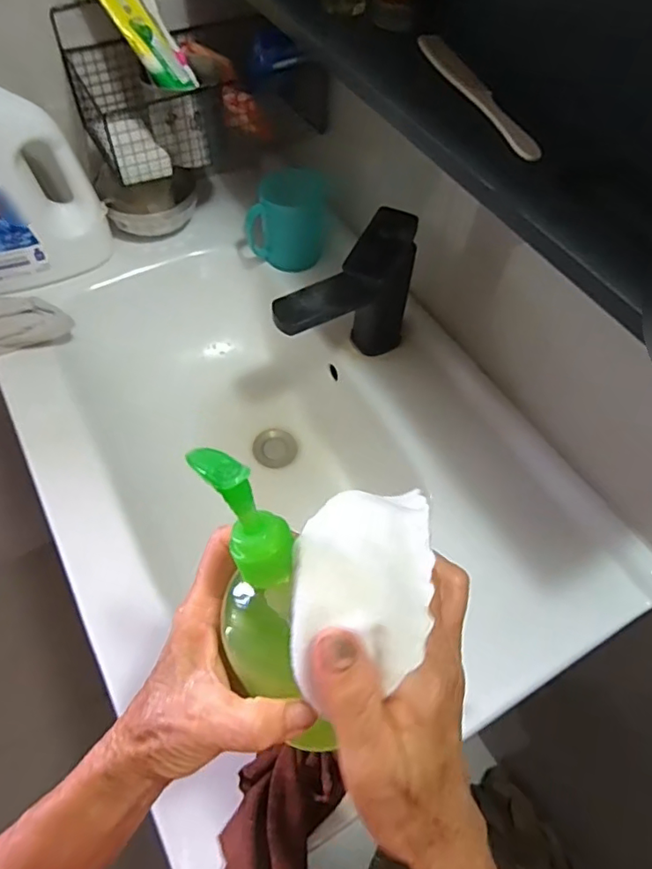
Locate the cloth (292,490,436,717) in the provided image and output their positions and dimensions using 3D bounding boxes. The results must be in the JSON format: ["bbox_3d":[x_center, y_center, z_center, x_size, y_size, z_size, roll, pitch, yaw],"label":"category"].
[{"bbox_3d":[0.017,0.058,0.240,0.057,0.021,0.085,4,57,-1],"label":"cloth"}]

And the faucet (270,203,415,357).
[{"bbox_3d":[0.021,-0.131,0.604,0.153,0.184,0.064,-26,62,-19],"label":"faucet"}]

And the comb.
[{"bbox_3d":[0.111,-0.263,0.428,0.029,0.010,0.188,-11,58,-11],"label":"comb"}]

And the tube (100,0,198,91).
[{"bbox_3d":[-0.204,-0.446,0.620,0.025,0.139,0.050,-5,42,48],"label":"tube"}]

